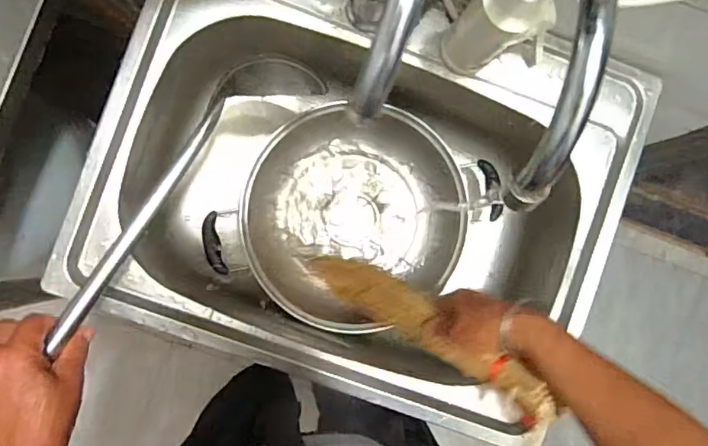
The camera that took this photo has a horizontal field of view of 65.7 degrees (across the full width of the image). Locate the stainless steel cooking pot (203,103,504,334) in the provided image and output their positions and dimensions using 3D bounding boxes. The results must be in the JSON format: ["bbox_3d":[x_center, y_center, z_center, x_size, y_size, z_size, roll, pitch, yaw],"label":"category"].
[{"bbox_3d":[-0.003,-0.008,0.687,0.259,0.095,0.271,39,87,-3],"label":"stainless steel cooking pot"}]

